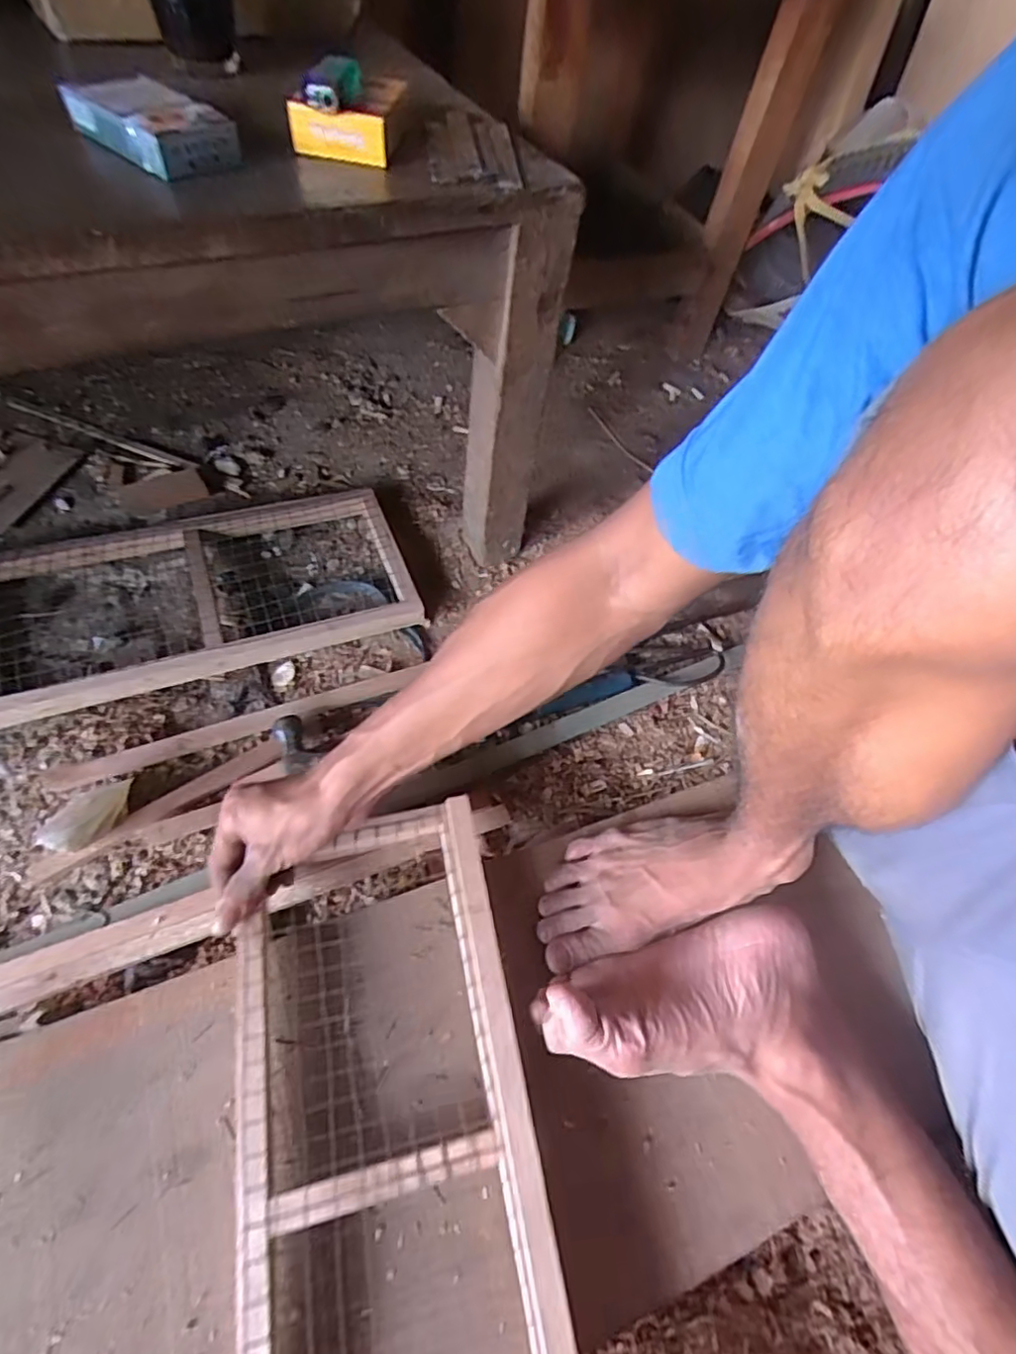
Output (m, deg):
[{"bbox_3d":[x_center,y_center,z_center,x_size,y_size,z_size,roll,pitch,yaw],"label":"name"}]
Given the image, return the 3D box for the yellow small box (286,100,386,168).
[{"bbox_3d":[-0.108,-0.340,0.382,0.060,0.027,0.014,8,59,-2],"label":"yellow small box"}]

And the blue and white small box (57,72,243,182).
[{"bbox_3d":[-0.215,-0.330,0.363,0.108,0.021,0.054,40,62,16],"label":"blue and white small box"}]

